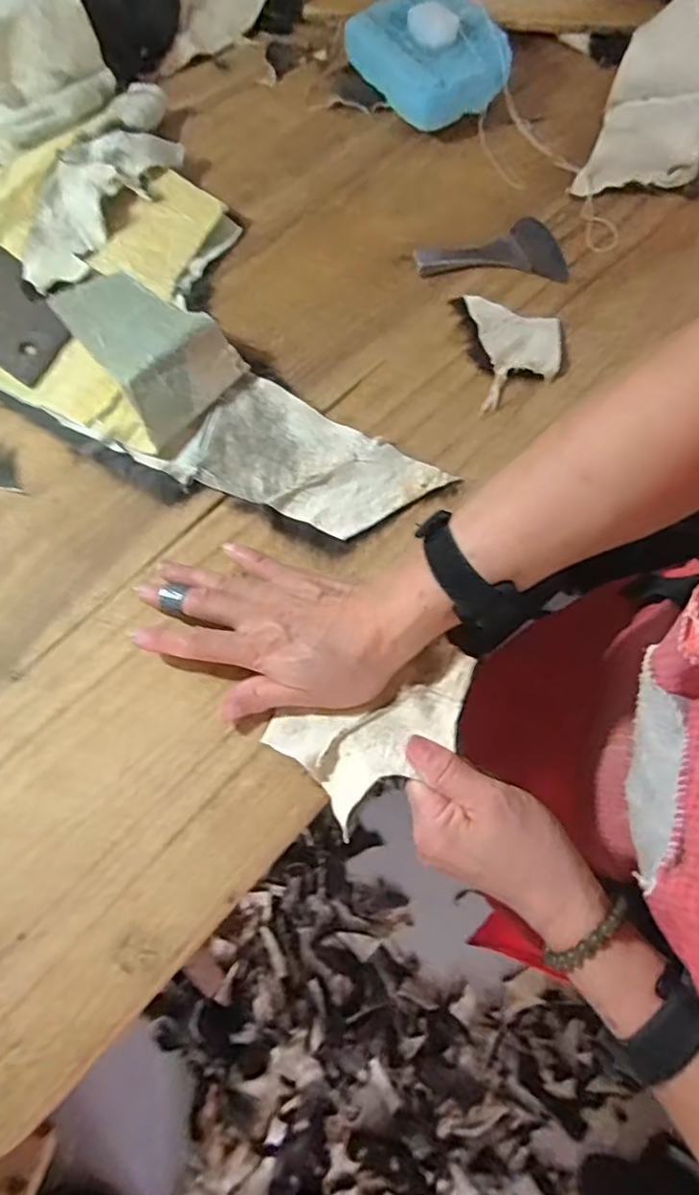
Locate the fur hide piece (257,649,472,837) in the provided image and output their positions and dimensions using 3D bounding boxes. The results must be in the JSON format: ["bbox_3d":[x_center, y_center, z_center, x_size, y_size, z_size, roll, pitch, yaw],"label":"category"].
[{"bbox_3d":[0.020,0.083,0.377,0.130,0.020,0.070,-24,73,-2],"label":"fur hide piece"}]

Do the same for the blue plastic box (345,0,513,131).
[{"bbox_3d":[0.076,-0.562,0.643,0.133,0.062,0.168,-37,73,-14],"label":"blue plastic box"}]

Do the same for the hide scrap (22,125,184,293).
[{"bbox_3d":[-0.231,-0.363,0.557,0.064,0.034,0.204,28,70,10],"label":"hide scrap"}]

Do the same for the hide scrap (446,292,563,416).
[{"bbox_3d":[0.142,-0.215,0.524,0.082,0.010,0.120,-7,68,-4],"label":"hide scrap"}]

